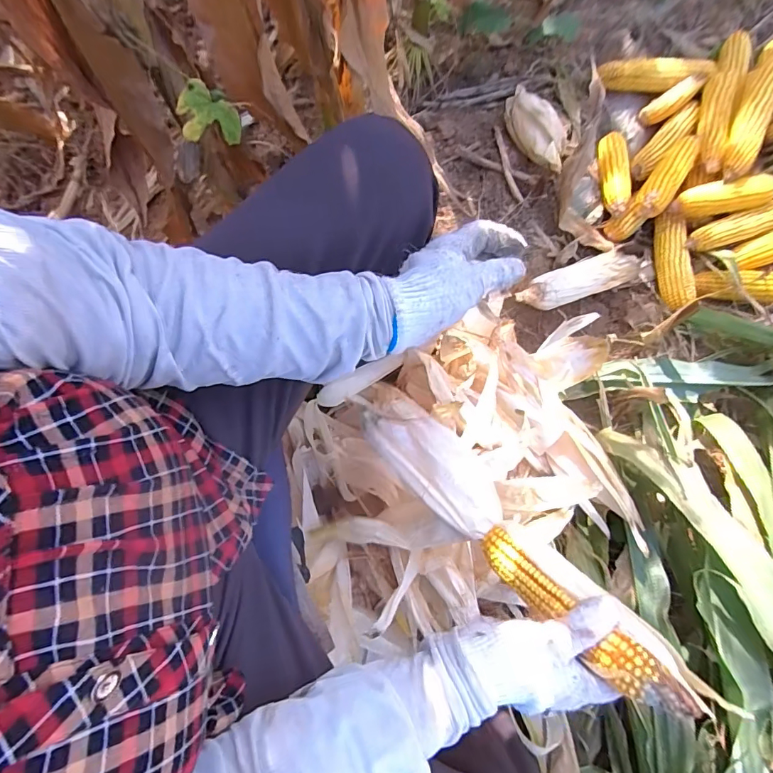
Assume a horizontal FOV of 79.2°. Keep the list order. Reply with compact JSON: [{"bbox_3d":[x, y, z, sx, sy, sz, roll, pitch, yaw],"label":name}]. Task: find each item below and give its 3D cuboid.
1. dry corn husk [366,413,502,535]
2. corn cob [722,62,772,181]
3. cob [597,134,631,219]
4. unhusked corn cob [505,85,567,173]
[{"bbox_3d":[0.057,0.087,0.540,0.186,0.046,0.079,41,81,21],"label":"dry corn husk"},{"bbox_3d":[0.641,-0.474,0.820,0.050,0.047,0.239,23,79,5],"label":"corn cob"},{"bbox_3d":[0.432,-0.403,0.878,0.048,0.038,0.166,-2,78,0],"label":"cob"},{"bbox_3d":[0.284,-0.489,0.877,0.077,0.058,0.229,-16,66,-3],"label":"unhusked corn cob"}]

